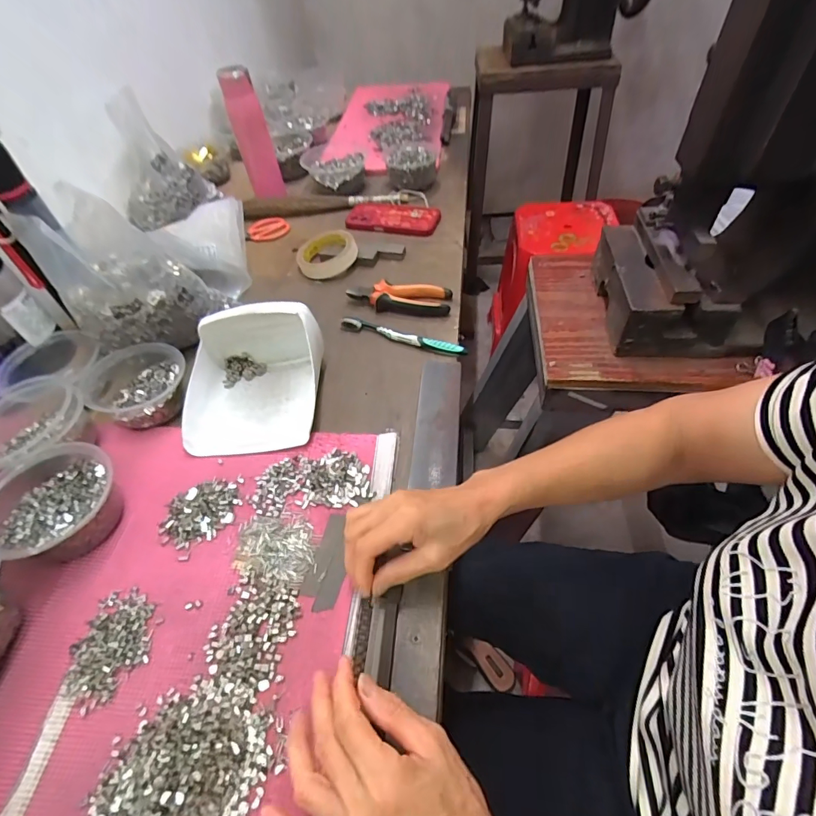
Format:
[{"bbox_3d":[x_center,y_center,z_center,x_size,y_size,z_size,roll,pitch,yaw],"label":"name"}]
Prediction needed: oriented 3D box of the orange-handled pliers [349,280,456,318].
[{"bbox_3d":[-0.012,-0.163,0.650,0.148,0.028,0.050,7,51,11],"label":"orange-handled pliers"}]

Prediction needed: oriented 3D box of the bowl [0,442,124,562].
[{"bbox_3d":[-0.344,0.090,0.426,0.115,0.050,0.107,-3,50,3],"label":"bowl"}]

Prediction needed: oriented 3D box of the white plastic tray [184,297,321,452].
[{"bbox_3d":[-0.184,-0.044,0.516,0.160,0.078,0.180,-6,51,0],"label":"white plastic tray"}]

